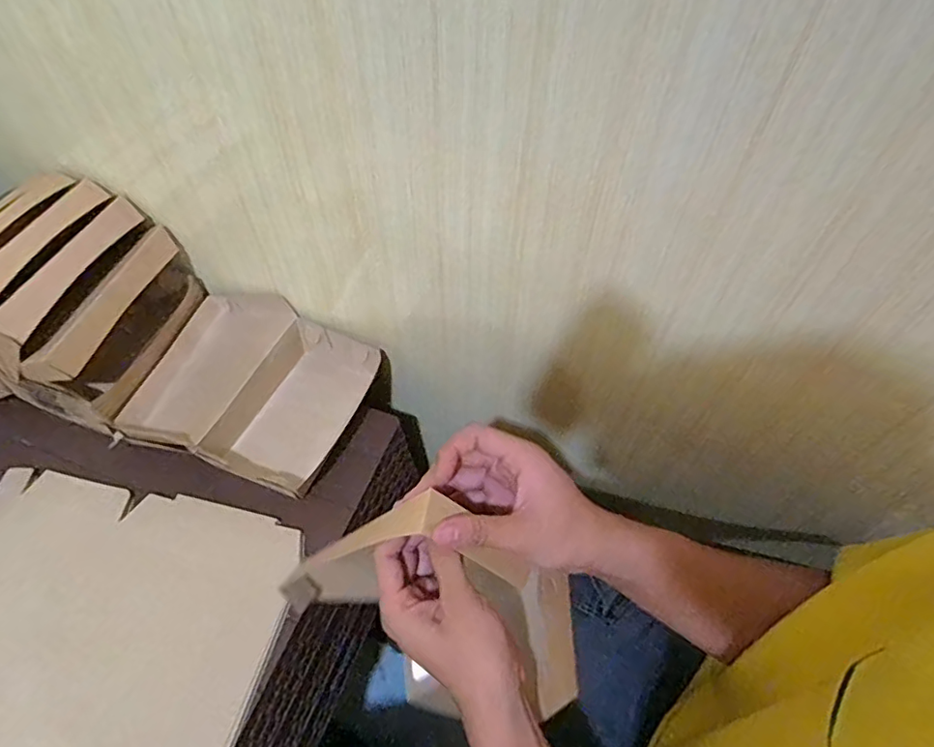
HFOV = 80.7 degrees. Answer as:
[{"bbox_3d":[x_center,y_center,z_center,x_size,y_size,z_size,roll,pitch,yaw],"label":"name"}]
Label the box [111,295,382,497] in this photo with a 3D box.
[{"bbox_3d":[-0.234,0.016,0.598,0.228,0.053,0.199,19,56,12],"label":"box"}]

